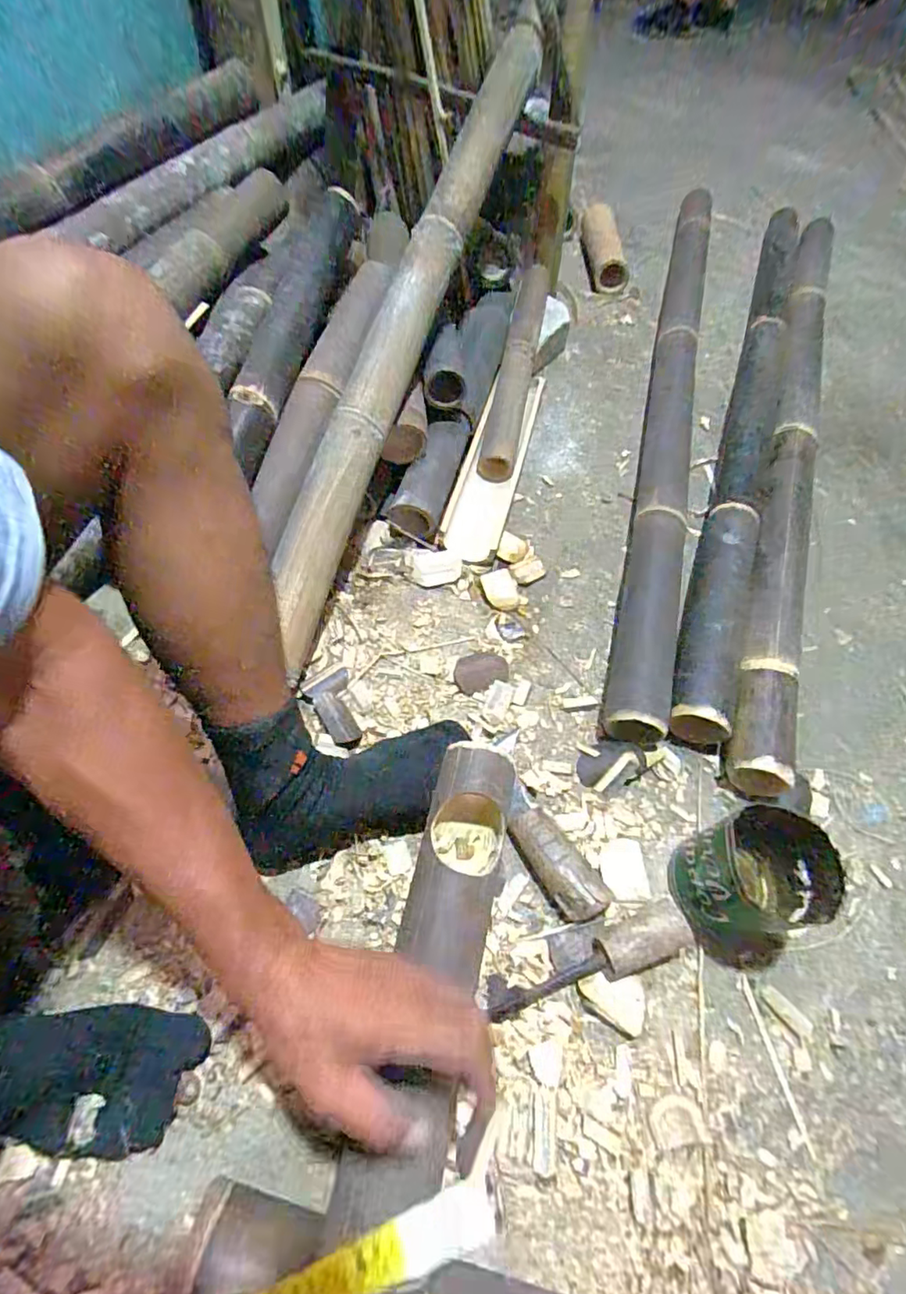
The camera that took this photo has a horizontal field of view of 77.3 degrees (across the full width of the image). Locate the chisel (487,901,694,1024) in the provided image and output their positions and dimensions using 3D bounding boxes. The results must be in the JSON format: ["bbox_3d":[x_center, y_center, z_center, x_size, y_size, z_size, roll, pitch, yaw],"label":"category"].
[{"bbox_3d":[0.124,0.293,0.520,0.188,0.053,0.044,-22,62,-1],"label":"chisel"}]

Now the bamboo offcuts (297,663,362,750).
[{"bbox_3d":[-0.127,0.066,0.641,0.061,0.023,0.094,-35,67,-21],"label":"bamboo offcuts"}]

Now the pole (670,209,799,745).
[{"bbox_3d":[0.510,-0.422,0.973,0.069,0.074,1.435,20,60,8],"label":"pole"}]

